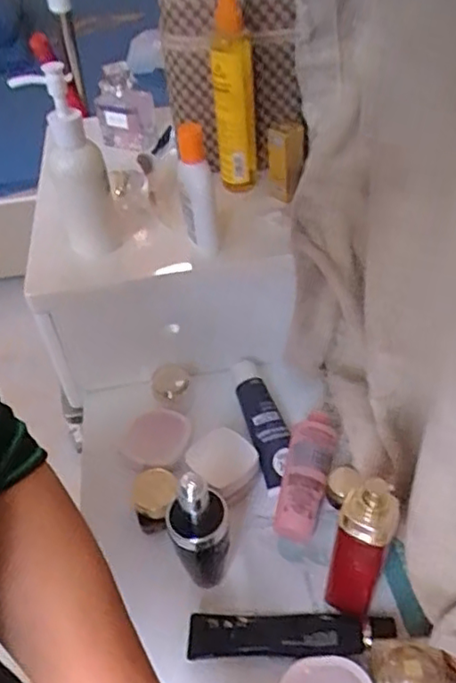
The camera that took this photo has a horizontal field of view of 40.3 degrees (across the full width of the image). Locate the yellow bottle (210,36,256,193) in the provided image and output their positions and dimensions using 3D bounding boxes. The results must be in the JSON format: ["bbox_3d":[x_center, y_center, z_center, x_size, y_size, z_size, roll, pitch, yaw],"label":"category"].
[{"bbox_3d":[0.008,-0.240,0.666,0.045,0.158,0.040,-9,44,-1],"label":"yellow bottle"}]

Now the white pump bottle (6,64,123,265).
[{"bbox_3d":[-0.152,-0.176,0.613,0.068,0.172,0.064,-14,44,-7],"label":"white pump bottle"}]

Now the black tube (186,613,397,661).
[{"bbox_3d":[0.048,0.228,0.488,0.159,0.017,0.033,-2,44,5],"label":"black tube"}]

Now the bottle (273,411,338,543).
[{"bbox_3d":[0.071,0.121,0.569,0.041,0.030,0.114,9,61,17],"label":"bottle"}]

